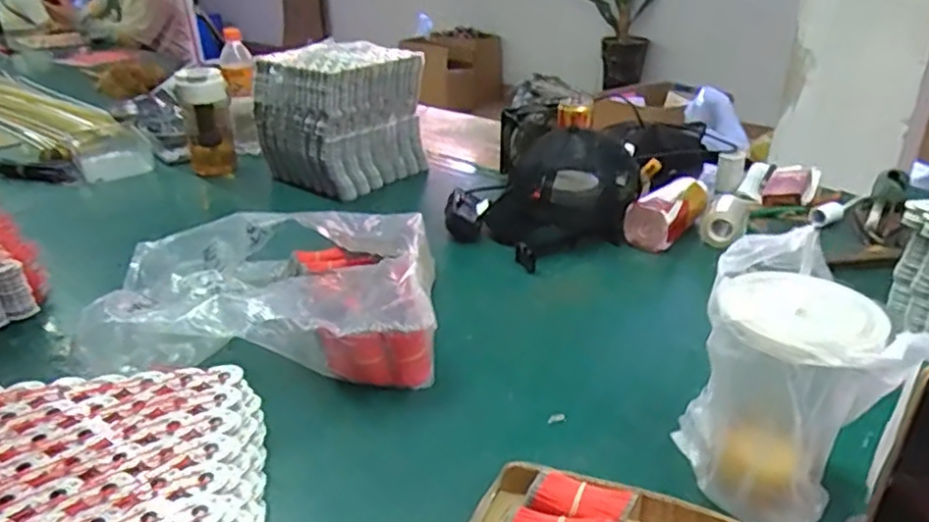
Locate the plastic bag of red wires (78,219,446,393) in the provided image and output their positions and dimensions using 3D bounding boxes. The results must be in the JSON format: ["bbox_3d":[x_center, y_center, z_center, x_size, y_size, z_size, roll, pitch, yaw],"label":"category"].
[{"bbox_3d":[-0.225,0.033,0.736,0.359,0.105,0.293,-4,27,-5],"label":"plastic bag of red wires"}]

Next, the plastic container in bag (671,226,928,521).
[{"bbox_3d":[0.235,0.097,0.476,0.103,0.178,0.144,-11,29,-18],"label":"plastic container in bag"}]

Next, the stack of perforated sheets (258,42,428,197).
[{"bbox_3d":[-0.213,-0.252,1.163,0.191,0.226,0.231,23,36,39],"label":"stack of perforated sheets"}]

